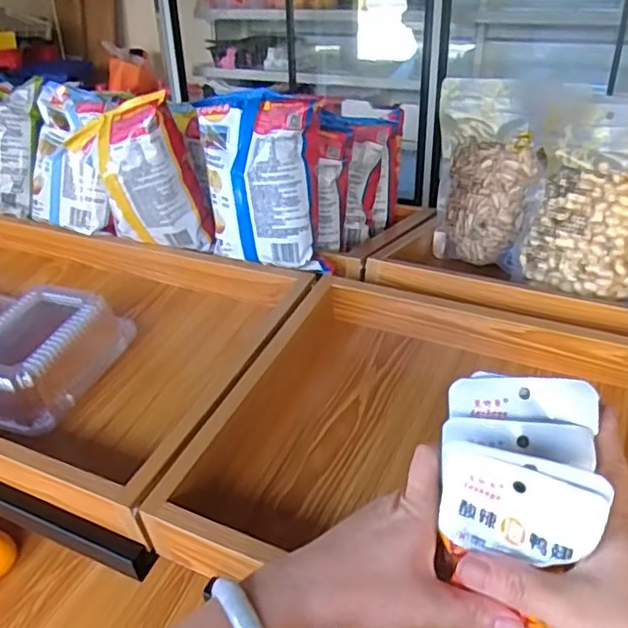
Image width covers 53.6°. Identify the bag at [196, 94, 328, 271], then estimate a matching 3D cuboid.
[{"bbox_3d":[-0.061,-0.145,0.687,0.128,0.175,0.052,18,35,31],"label":"bag"}]

